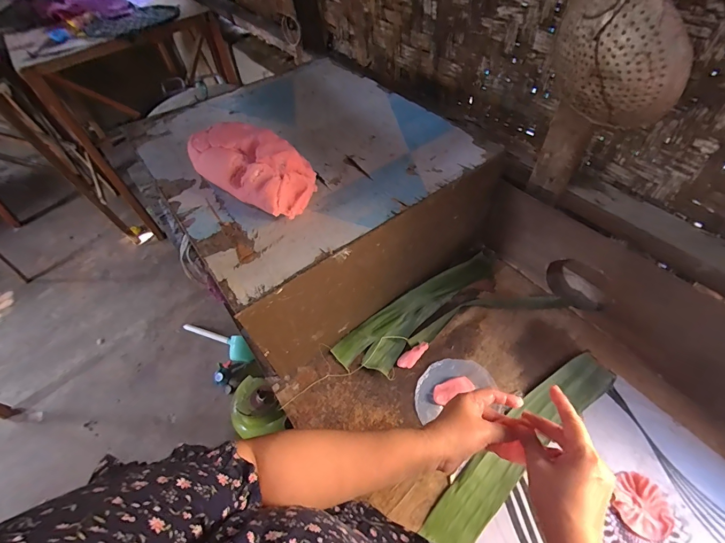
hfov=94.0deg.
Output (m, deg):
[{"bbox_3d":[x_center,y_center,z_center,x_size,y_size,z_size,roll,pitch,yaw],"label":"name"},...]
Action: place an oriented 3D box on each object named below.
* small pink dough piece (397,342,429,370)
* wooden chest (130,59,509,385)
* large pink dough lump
[{"bbox_3d":[0.093,0.153,0.624,0.026,0.020,0.066,37,65,27],"label":"small pink dough piece"},{"bbox_3d":[-0.111,-0.176,0.743,0.510,0.247,0.567,-33,57,-18],"label":"wooden chest"},{"bbox_3d":[-0.179,-0.166,0.543,0.214,0.093,0.106,28,61,23],"label":"large pink dough lump"}]

